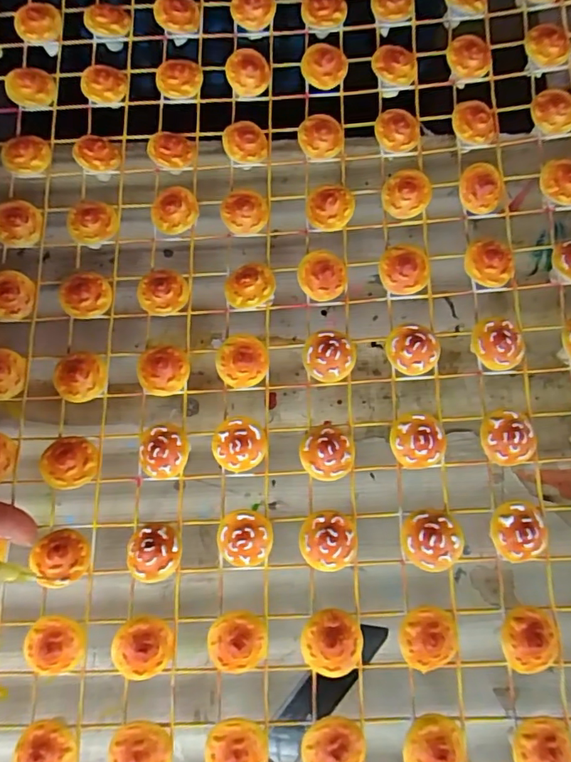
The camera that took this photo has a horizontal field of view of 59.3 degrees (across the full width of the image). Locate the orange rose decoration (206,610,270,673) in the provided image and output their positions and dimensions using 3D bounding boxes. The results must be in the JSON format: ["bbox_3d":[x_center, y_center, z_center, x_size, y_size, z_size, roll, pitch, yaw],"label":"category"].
[{"bbox_3d":[-0.016,0.088,0.168,0.019,0.008,0.019,0,80,-1],"label":"orange rose decoration"}]

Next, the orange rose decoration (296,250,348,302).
[{"bbox_3d":[0.014,-0.041,0.196,0.019,0.008,0.018,0,80,-1],"label":"orange rose decoration"}]

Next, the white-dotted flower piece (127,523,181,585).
[{"bbox_3d":[-0.046,0.060,0.177,0.019,0.009,0.019,0,80,-1],"label":"white-dotted flower piece"}]

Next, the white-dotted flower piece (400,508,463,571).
[{"bbox_3d":[0.049,0.054,0.169,0.019,0.008,0.019,0,80,-1],"label":"white-dotted flower piece"}]

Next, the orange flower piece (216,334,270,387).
[{"bbox_3d":[-0.017,-0.008,0.190,0.019,0.006,0.019,0,80,-1],"label":"orange flower piece"}]

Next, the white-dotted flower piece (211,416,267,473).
[{"bbox_3d":[-0.017,0.023,0.182,0.019,0.007,0.019,-1,80,-2],"label":"white-dotted flower piece"}]

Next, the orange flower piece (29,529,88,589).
[{"bbox_3d":[-0.080,0.062,0.177,0.016,0.008,0.019,-40,83,-8],"label":"orange flower piece"}]

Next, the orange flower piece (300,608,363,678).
[{"bbox_3d":[0.015,0.087,0.166,0.020,0.008,0.020,0,80,-1],"label":"orange flower piece"}]

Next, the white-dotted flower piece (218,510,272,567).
[{"bbox_3d":[-0.014,0.055,0.175,0.019,0.006,0.019,0,80,-1],"label":"white-dotted flower piece"}]

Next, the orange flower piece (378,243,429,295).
[{"bbox_3d":[0.046,-0.043,0.193,0.018,0.006,0.018,0,80,-1],"label":"orange flower piece"}]

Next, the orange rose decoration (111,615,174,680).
[{"bbox_3d":[-0.049,0.090,0.170,0.019,0.008,0.019,-4,80,-2],"label":"orange rose decoration"}]

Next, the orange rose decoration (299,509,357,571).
[{"bbox_3d":[0.015,0.055,0.172,0.019,0.009,0.019,-4,80,-2],"label":"orange rose decoration"}]

